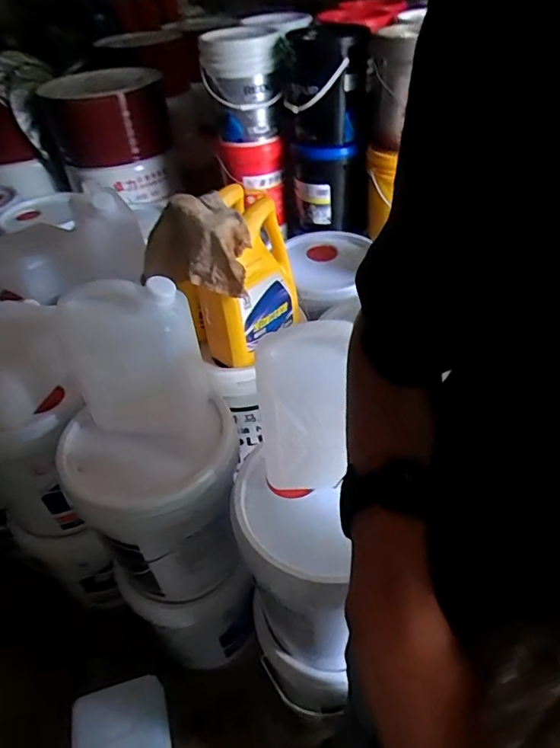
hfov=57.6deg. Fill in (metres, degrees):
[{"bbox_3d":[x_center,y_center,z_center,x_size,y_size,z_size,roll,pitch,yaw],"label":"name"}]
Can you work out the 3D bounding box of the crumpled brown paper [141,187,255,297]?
[{"bbox_3d":[-0.157,-0.235,0.918,0.189,0.134,0.188,-15,41,-11],"label":"crumpled brown paper"}]

